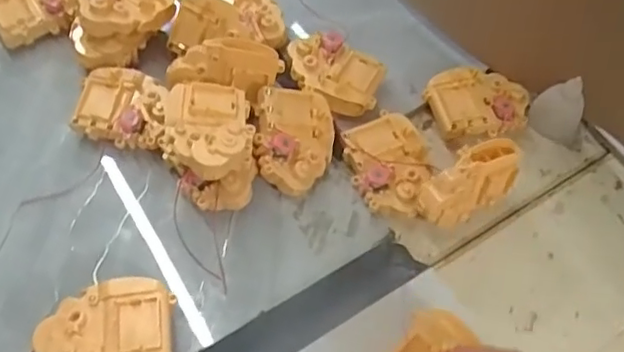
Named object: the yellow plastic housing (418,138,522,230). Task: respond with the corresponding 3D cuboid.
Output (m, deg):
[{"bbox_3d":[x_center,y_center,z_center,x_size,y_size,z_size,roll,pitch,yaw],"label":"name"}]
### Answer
[{"bbox_3d":[0.136,0.010,0.532,0.100,0.062,0.039,-29,66,-19],"label":"yellow plastic housing"}]

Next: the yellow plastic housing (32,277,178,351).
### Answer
[{"bbox_3d":[-0.156,0.122,0.468,0.097,0.039,0.068,-12,62,-10],"label":"yellow plastic housing"}]

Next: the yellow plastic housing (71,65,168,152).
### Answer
[{"bbox_3d":[-0.176,-0.062,0.570,0.089,0.036,0.076,12,60,3],"label":"yellow plastic housing"}]

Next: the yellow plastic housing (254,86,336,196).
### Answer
[{"bbox_3d":[-0.018,-0.033,0.555,0.073,0.033,0.099,2,67,-24],"label":"yellow plastic housing"}]

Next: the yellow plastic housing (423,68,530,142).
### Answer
[{"bbox_3d":[0.163,-0.068,0.601,0.096,0.033,0.071,-2,60,-5],"label":"yellow plastic housing"}]

